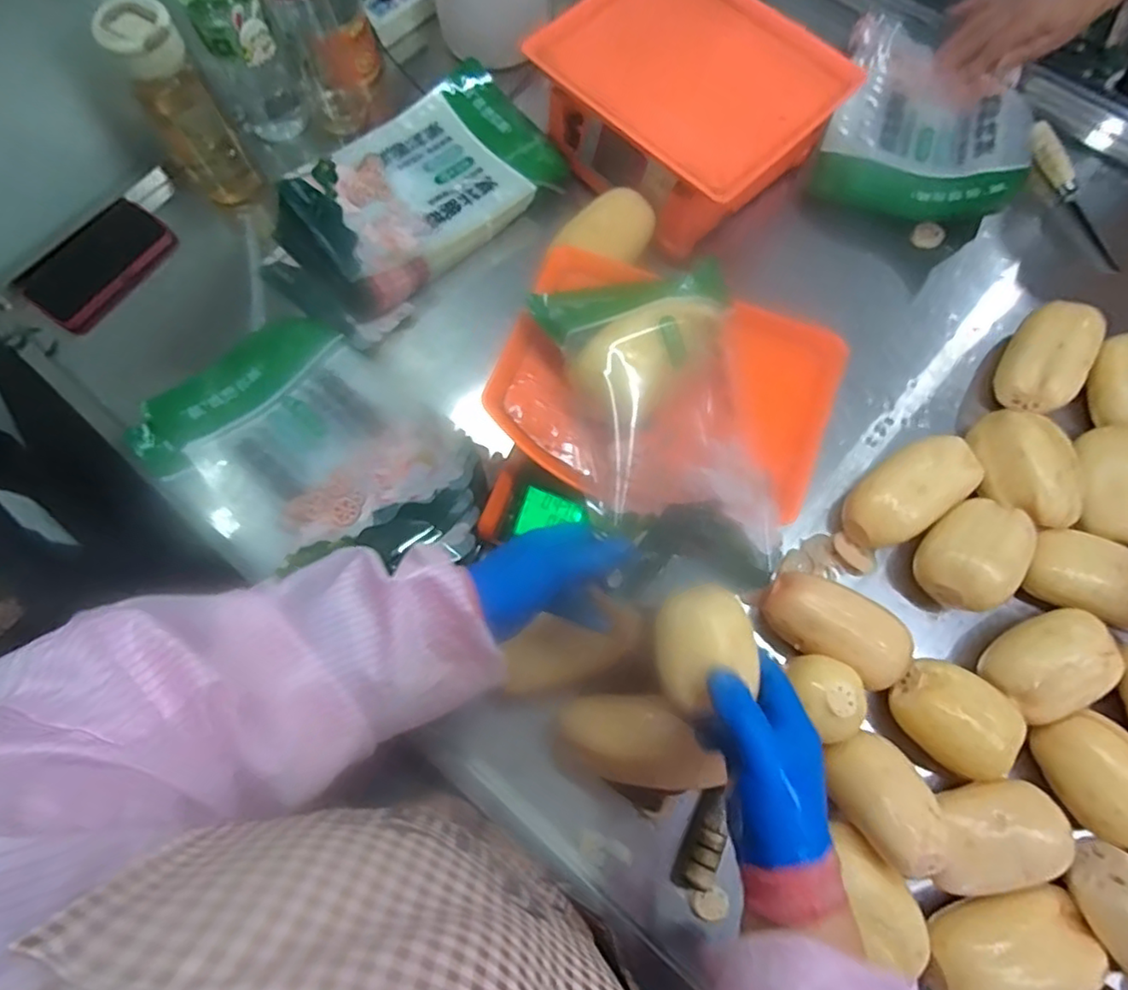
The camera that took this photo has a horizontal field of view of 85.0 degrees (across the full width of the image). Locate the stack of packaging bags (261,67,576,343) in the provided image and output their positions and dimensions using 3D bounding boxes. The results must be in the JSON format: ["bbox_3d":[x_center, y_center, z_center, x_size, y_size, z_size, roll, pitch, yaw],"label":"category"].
[{"bbox_3d":[-0.180,-0.357,0.750,0.374,0.067,0.219,-43,76,-11],"label":"stack of packaging bags"}]

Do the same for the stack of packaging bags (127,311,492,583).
[{"bbox_3d":[-0.257,-0.038,0.640,0.247,0.063,0.348,-43,76,-11],"label":"stack of packaging bags"}]

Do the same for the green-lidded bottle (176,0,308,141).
[{"bbox_3d":[-0.378,-0.528,0.701,0.082,0.250,0.084,-37,75,-10],"label":"green-lidded bottle"}]

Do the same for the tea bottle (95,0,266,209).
[{"bbox_3d":[-0.417,-0.421,0.684,0.072,0.208,0.072,-40,75,-11],"label":"tea bottle"}]

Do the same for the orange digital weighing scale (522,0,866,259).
[{"bbox_3d":[0.136,-0.450,0.710,0.296,0.106,0.250,41,78,13],"label":"orange digital weighing scale"}]

